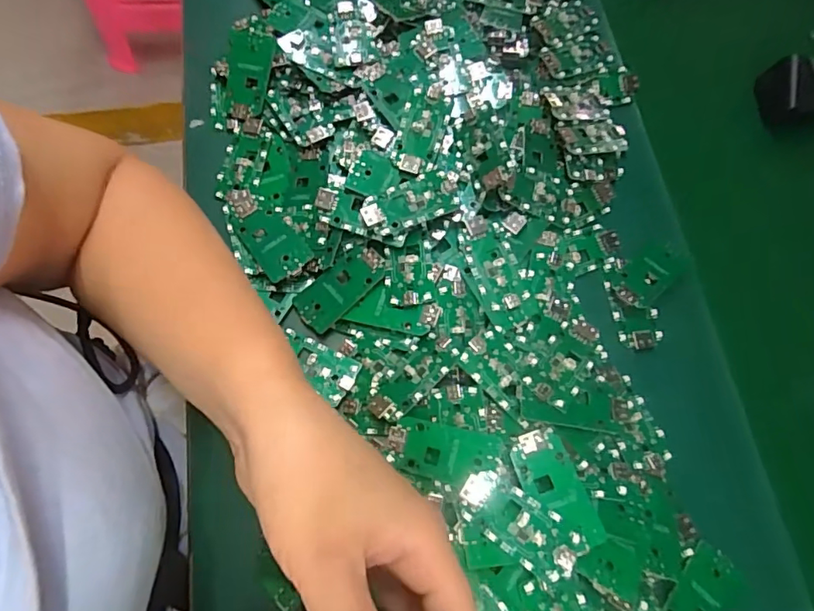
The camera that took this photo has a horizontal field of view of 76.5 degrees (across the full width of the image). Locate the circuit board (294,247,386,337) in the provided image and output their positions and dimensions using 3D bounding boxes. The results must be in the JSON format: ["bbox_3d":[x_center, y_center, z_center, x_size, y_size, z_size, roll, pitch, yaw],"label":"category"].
[{"bbox_3d":[-0.043,-0.013,0.333,0.062,0.006,0.030,-38,77,-13],"label":"circuit board"}]

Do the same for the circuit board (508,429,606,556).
[{"bbox_3d":[0.080,0.098,0.276,0.030,0.005,0.063,-23,70,-5],"label":"circuit board"}]

